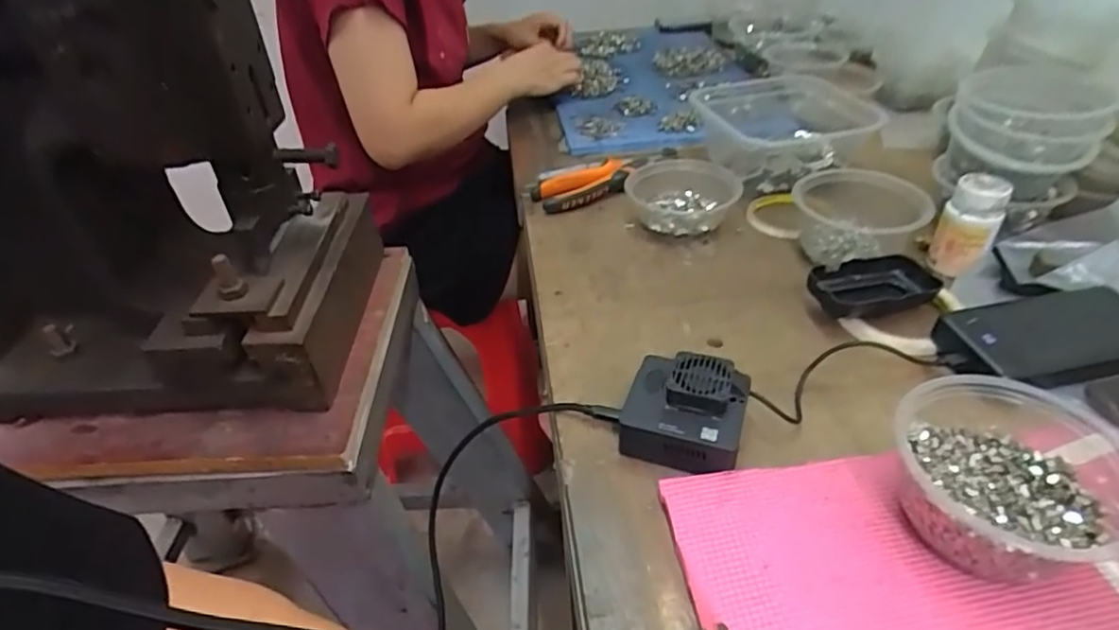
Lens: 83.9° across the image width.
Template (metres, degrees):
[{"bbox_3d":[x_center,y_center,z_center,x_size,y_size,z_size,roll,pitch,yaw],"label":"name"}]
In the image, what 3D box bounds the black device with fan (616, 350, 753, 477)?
[{"bbox_3d":[0.086,0.065,0.424,0.079,0.044,0.073,14,41,21],"label":"black device with fan"}]

